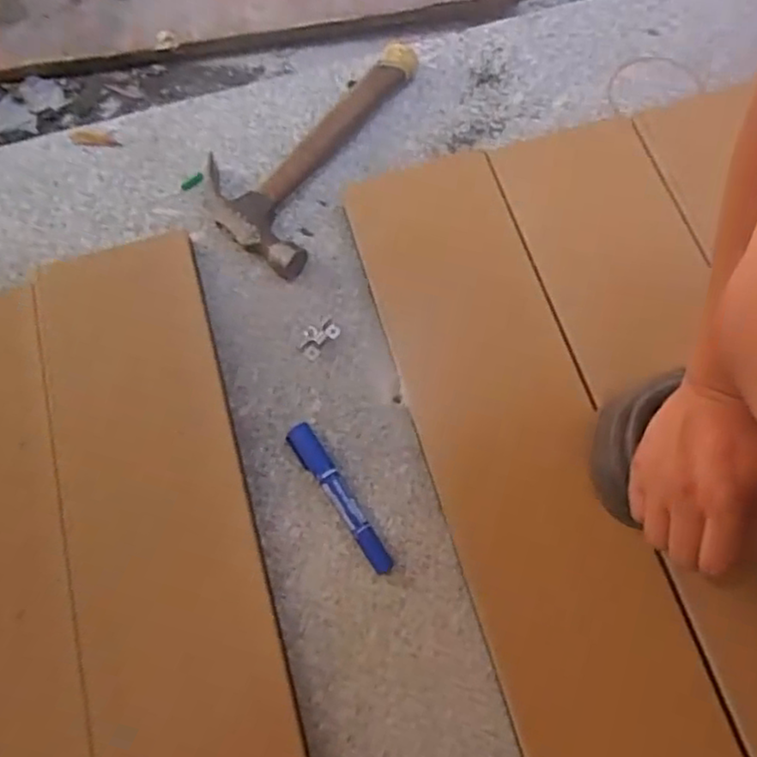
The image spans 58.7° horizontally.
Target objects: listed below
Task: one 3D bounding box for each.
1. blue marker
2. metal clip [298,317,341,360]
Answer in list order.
[{"bbox_3d":[-0.033,0.099,0.562,0.022,0.019,0.142,-32,71,-11],"label":"blue marker"},{"bbox_3d":[-0.057,-0.039,0.623,0.028,0.004,0.041,39,73,15],"label":"metal clip"}]

